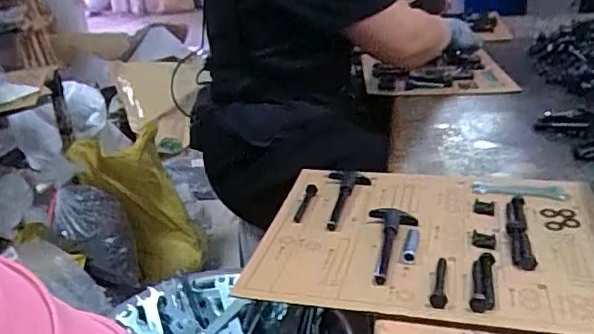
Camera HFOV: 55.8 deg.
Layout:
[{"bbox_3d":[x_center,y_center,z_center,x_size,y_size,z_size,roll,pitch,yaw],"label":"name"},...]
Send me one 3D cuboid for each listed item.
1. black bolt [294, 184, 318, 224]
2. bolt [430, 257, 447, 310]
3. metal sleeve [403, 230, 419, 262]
[{"bbox_3d":[0.010,0.046,0.711,0.015,0.014,0.080,5,27,15],"label":"black bolt"},{"bbox_3d":[0.138,0.109,0.543,0.015,0.013,0.082,3,27,13],"label":"bolt"},{"bbox_3d":[0.124,0.084,0.609,0.013,0.009,0.059,5,27,16],"label":"metal sleeve"}]

